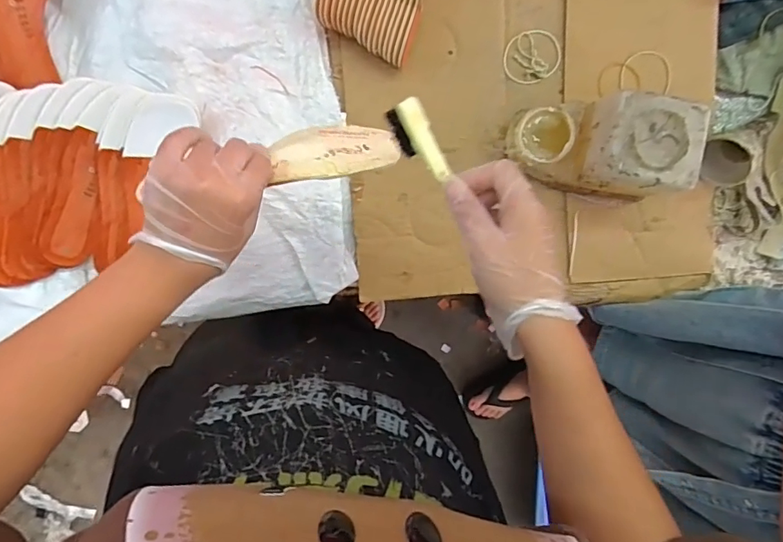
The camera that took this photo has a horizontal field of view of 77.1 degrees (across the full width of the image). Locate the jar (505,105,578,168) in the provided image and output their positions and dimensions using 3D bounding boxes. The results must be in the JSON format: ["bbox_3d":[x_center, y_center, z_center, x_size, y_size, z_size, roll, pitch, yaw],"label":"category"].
[{"bbox_3d":[0.193,-0.174,0.635,0.071,0.064,0.069,1,94,-6],"label":"jar"}]

